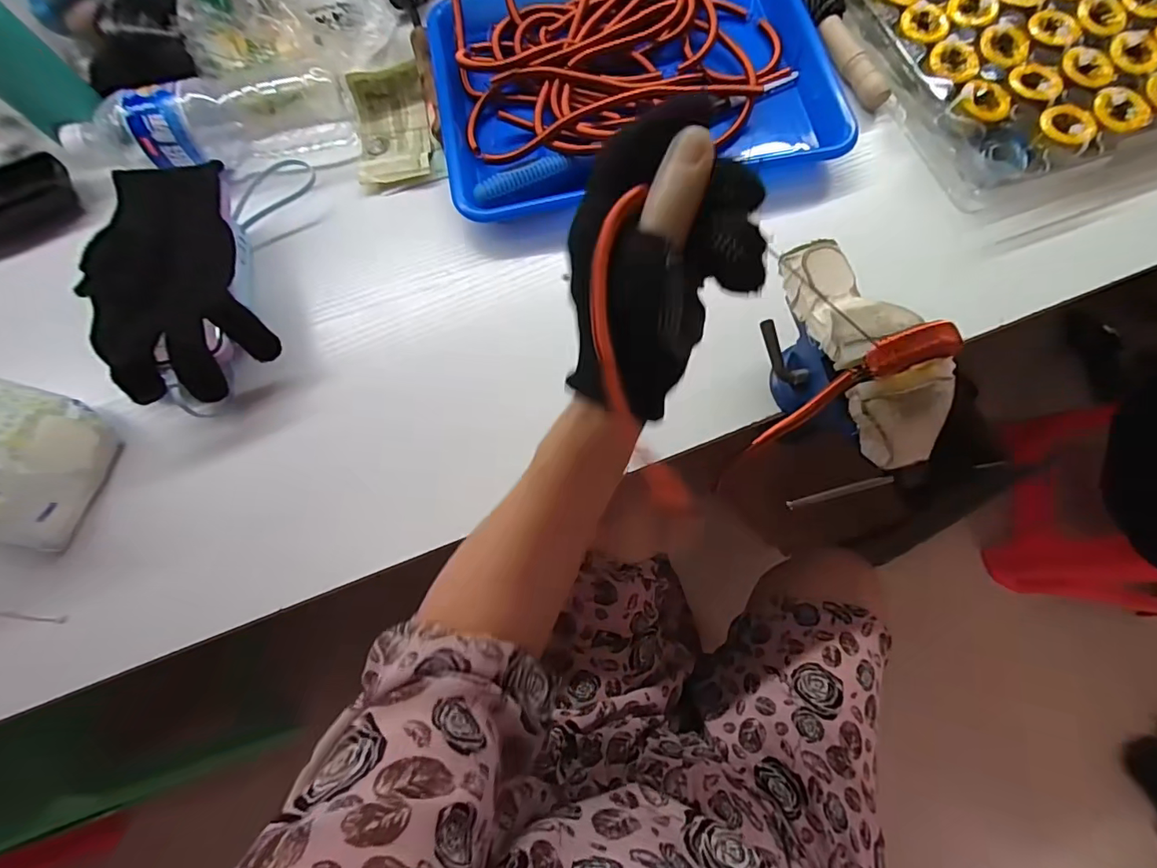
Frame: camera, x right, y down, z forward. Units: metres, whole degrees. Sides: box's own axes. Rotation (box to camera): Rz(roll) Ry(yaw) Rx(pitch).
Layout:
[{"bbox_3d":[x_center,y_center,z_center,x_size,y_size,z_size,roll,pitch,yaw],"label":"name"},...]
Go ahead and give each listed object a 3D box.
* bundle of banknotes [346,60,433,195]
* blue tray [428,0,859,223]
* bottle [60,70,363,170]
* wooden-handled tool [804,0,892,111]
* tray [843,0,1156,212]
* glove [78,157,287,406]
[{"bbox_3d":[-0.165,-0.270,0.441,0.064,0.030,0.112,-11,75,-1],"label":"bundle of banknotes"},{"bbox_3d":[0.044,-0.323,0.445,0.338,0.033,0.256,-12,75,-2],"label":"blue tray"},{"bbox_3d":[-0.310,-0.266,0.421,0.228,0.052,0.079,-7,75,0],"label":"bottle"},{"bbox_3d":[0.230,-0.357,0.442,0.038,0.030,0.156,-15,75,-2],"label":"wooden-handled tool"},{"bbox_3d":[0.401,-0.353,0.425,0.280,0.034,0.282,-20,76,-4],"label":"tray"},{"bbox_3d":[-0.301,-0.113,0.378,0.106,0.055,0.190,-22,76,-4],"label":"glove"}]

